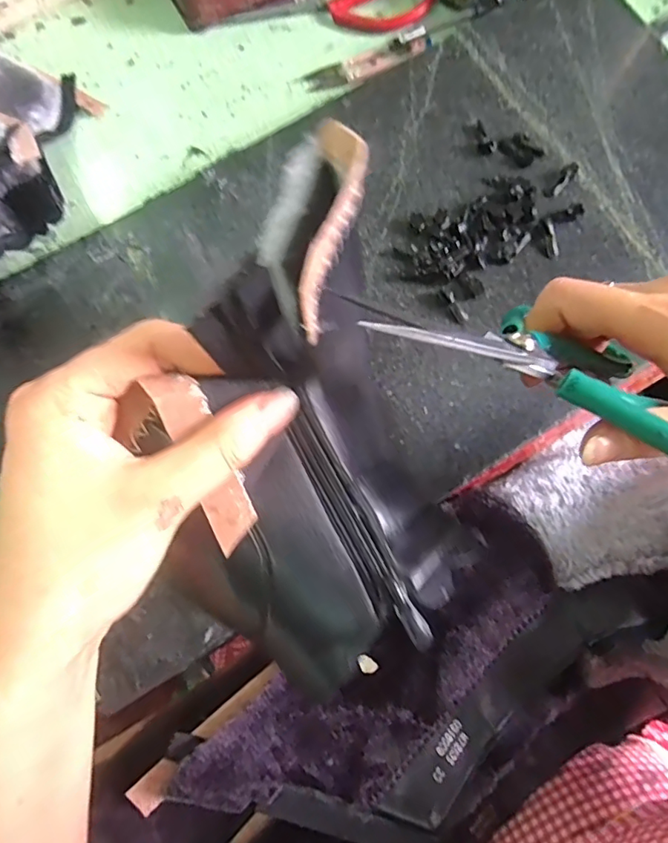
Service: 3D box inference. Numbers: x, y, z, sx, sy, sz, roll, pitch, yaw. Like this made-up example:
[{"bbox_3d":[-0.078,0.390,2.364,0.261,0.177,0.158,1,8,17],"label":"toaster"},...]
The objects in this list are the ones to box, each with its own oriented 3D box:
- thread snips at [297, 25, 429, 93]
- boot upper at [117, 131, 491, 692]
[{"bbox_3d":[0.027,-0.296,0.432,0.108,0.018,0.026,-19,77,-3],"label":"thread snips"},{"bbox_3d":[-0.015,0.006,0.203,0.106,0.096,0.173,-21,78,-4],"label":"boot upper"}]

